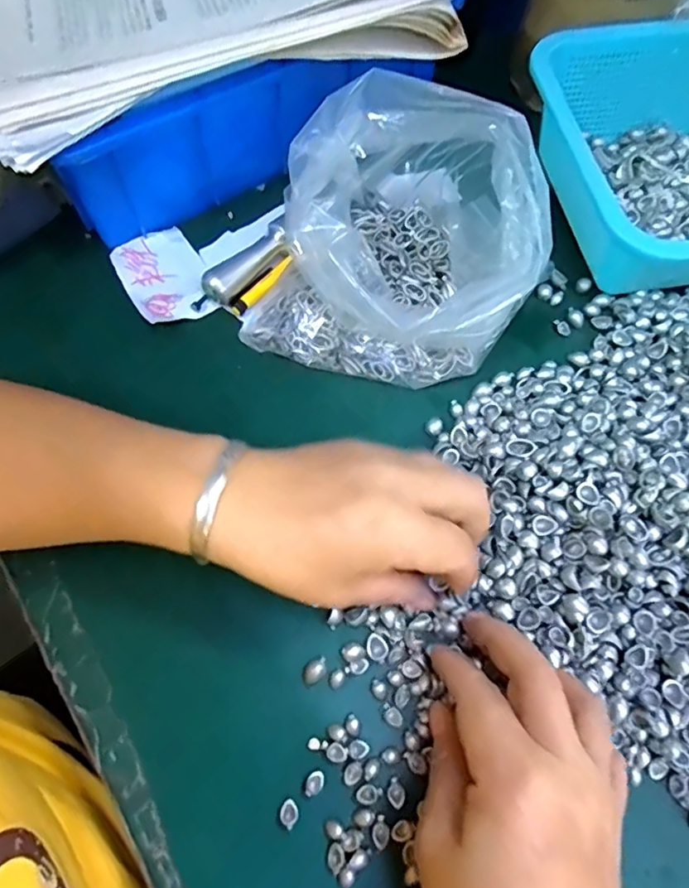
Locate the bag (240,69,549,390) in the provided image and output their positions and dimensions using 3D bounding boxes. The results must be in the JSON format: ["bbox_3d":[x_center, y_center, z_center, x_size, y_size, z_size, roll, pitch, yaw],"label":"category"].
[{"bbox_3d":[0.039,-0.125,0.327,0.151,0.091,0.165,25,67,10],"label":"bag"}]

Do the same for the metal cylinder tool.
[{"bbox_3d":[-0.061,-0.114,0.363,0.018,0.019,0.065,38,69,14],"label":"metal cylinder tool"}]

